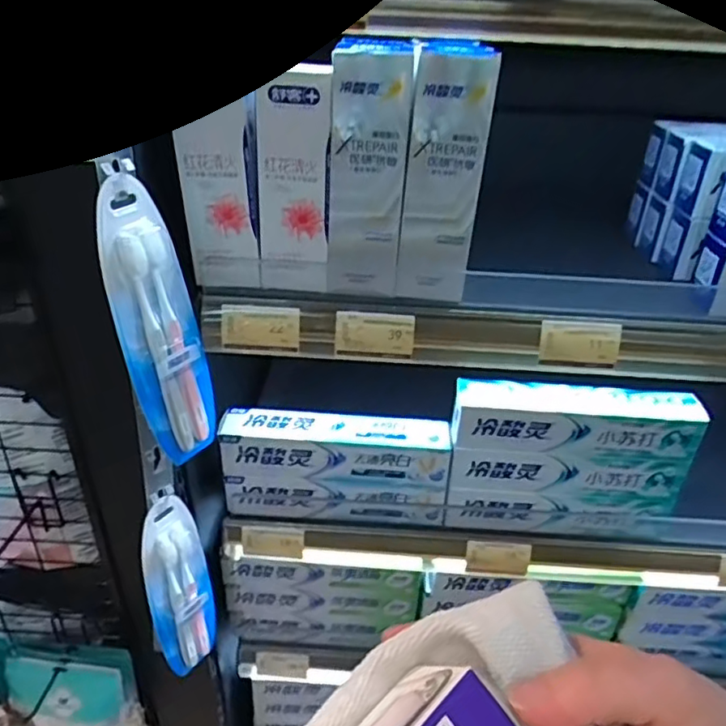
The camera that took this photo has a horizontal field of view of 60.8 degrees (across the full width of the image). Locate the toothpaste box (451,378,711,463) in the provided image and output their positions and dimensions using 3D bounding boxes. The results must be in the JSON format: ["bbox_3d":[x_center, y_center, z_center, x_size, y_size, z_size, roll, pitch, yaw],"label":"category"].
[{"bbox_3d":[0.204,0.056,0.590,0.229,0.059,0.037,4,31,3],"label":"toothpaste box"}]

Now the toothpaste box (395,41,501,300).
[{"bbox_3d":[0.063,-0.142,0.476,0.057,0.182,0.041,9,32,12],"label":"toothpaste box"}]

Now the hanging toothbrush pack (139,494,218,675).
[{"bbox_3d":[-0.182,0.222,0.629,0.079,0.224,0.021,-27,38,-37],"label":"hanging toothbrush pack"}]

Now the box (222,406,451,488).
[{"bbox_3d":[-0.026,0.083,0.627,0.222,0.056,0.045,3,31,1],"label":"box"}]

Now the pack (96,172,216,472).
[{"bbox_3d":[-0.154,-0.025,0.477,0.019,0.227,0.072,16,34,37],"label":"pack"}]

